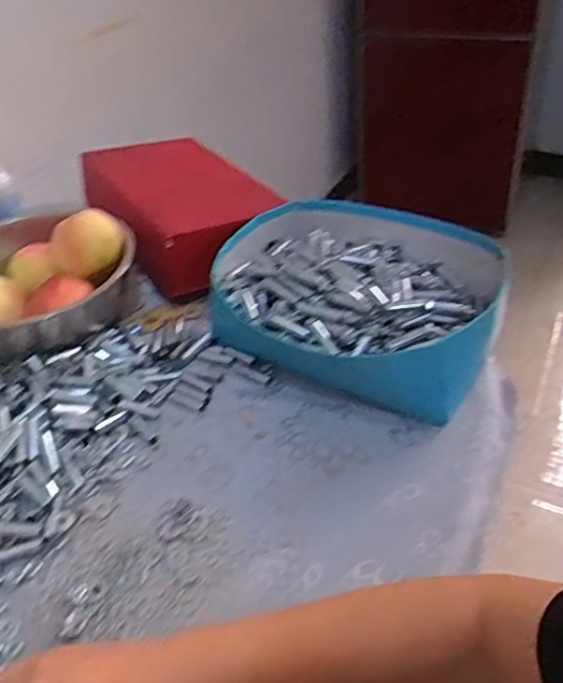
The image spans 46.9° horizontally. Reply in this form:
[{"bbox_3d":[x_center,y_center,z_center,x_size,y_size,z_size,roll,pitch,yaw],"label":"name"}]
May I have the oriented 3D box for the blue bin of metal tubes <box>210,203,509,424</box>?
[{"bbox_3d":[0.080,-0.046,0.714,0.303,0.101,0.260,9,41,16],"label":"blue bin of metal tubes"}]

